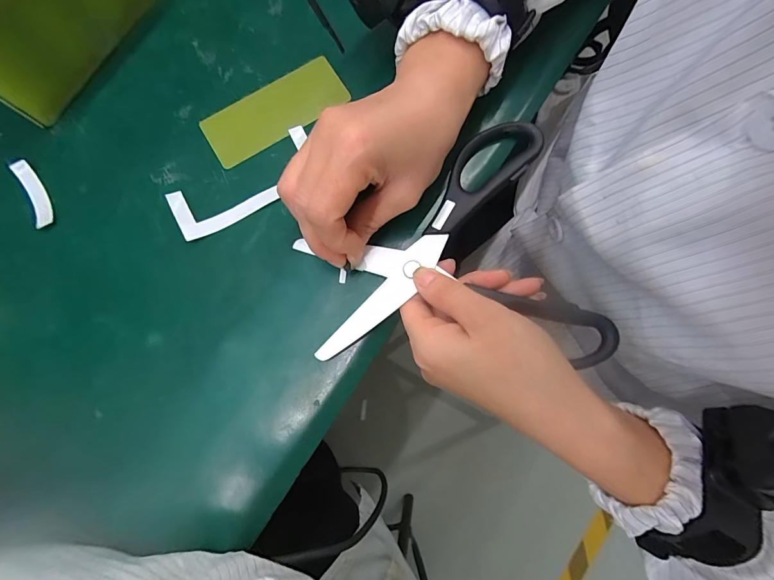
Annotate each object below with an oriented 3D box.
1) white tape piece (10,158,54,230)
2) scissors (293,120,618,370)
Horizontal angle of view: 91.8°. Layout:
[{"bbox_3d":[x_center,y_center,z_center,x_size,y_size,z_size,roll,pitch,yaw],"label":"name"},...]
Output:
[{"bbox_3d":[-0.226,-0.062,0.240,0.011,0.007,0.047,-28,81,-5],"label":"white tape piece"},{"bbox_3d":[0.031,-0.018,0.223,0.161,0.017,0.150,-13,80,-2],"label":"scissors"}]

